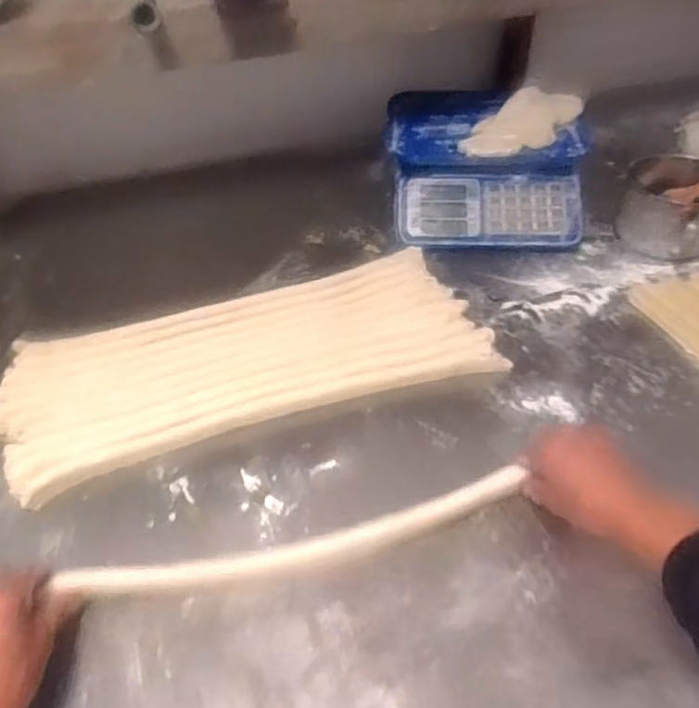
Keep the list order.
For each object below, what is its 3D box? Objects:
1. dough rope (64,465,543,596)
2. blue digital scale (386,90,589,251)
[{"bbox_3d":[-0.039,0.167,0.536,0.407,0.044,0.030,-11,46,-8],"label":"dough rope"},{"bbox_3d":[0.208,-0.292,0.941,0.299,0.110,0.303,1,45,3],"label":"blue digital scale"}]

